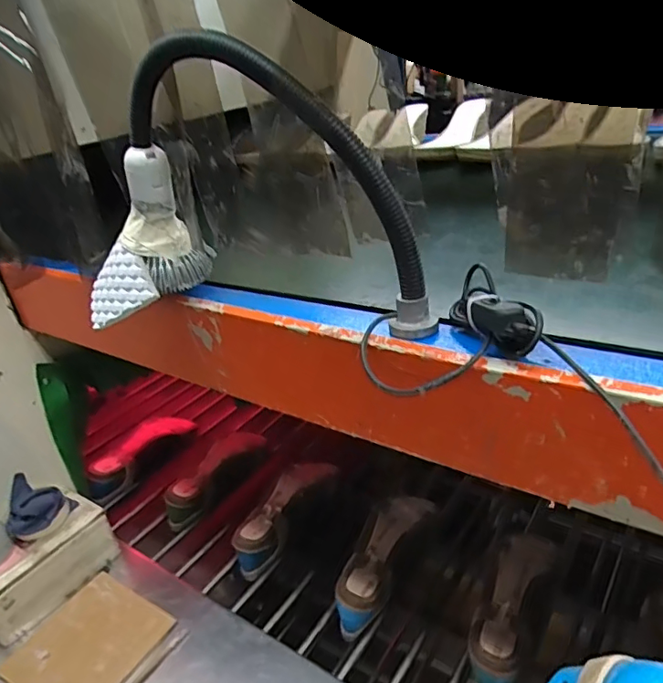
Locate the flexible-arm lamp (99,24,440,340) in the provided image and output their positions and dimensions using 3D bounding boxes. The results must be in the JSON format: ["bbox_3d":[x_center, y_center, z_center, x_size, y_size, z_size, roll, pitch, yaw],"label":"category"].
[{"bbox_3d":[-0.074,-0.121,0.435,0.307,0.217,0.081,2,27,20],"label":"flexible-arm lamp"}]

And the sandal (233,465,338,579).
[{"bbox_3d":[-0.074,0.294,0.941,0.084,0.076,0.254,10,31,31],"label":"sandal"}]

